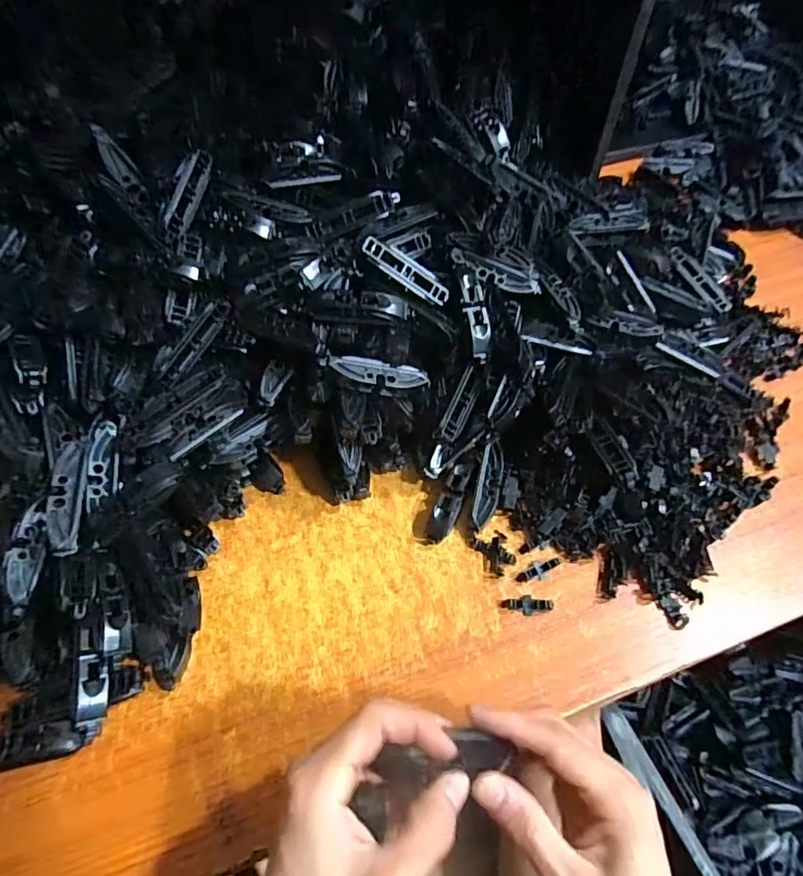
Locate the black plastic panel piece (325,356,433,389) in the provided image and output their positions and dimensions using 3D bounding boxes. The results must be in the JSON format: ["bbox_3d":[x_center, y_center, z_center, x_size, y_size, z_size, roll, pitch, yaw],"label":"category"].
[{"bbox_3d":[-0.015,-0.047,0.368,0.073,0.006,0.019,8,56,-17],"label":"black plastic panel piece"}]

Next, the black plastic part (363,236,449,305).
[{"bbox_3d":[0.004,-0.128,0.391,0.075,0.009,0.016,31,58,-14],"label":"black plastic part"}]

